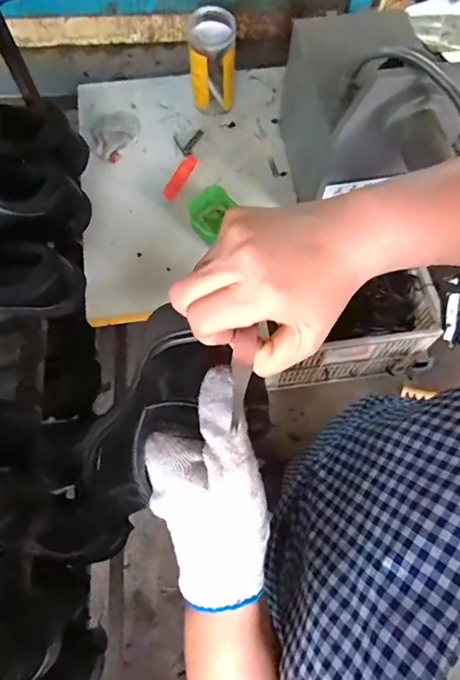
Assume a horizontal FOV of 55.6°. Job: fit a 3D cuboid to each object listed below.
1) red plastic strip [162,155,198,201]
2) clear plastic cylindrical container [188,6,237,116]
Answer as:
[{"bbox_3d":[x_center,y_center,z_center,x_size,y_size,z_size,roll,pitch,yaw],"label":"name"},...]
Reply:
[{"bbox_3d":[-0.099,-0.318,0.850,0.030,0.014,0.119,24,71,7],"label":"red plastic strip"},{"bbox_3d":[-0.034,-0.519,0.836,0.086,0.176,0.065,14,70,4],"label":"clear plastic cylindrical container"}]

